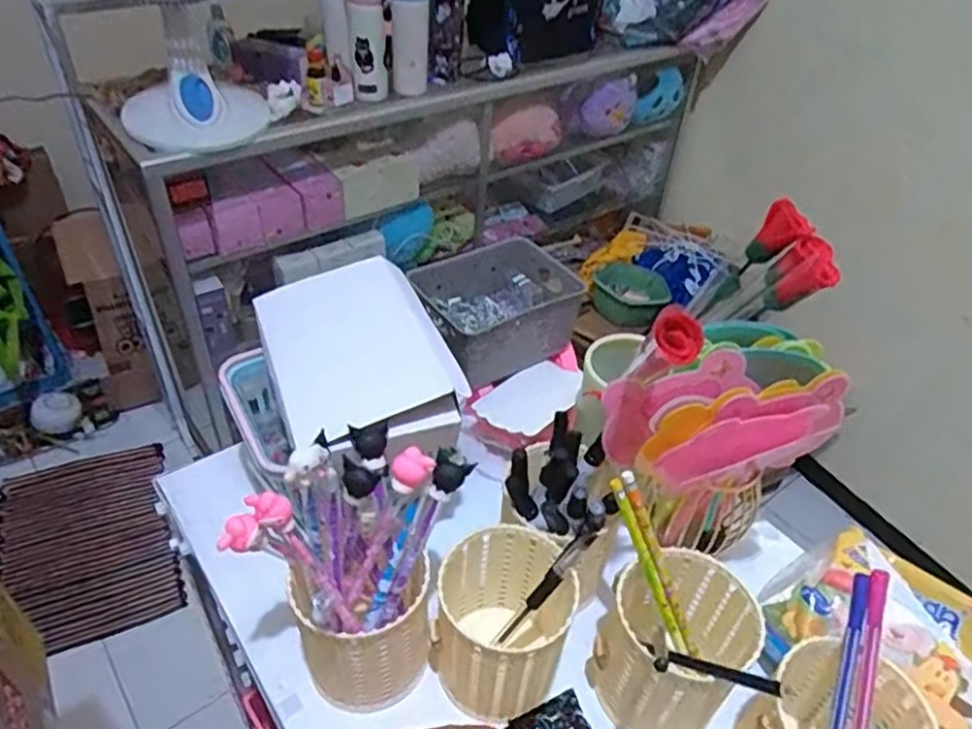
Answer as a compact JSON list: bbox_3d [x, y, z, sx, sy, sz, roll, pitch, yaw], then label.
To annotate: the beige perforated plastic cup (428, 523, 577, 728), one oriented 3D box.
[{"bbox_3d":[0.012,0.168,0.446,0.077,0.096,0.086,15,42,13],"label":"beige perforated plastic cup"}]

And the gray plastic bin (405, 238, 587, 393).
[{"bbox_3d":[0.008,-0.051,0.655,0.132,0.071,0.108,-19,46,-24],"label":"gray plastic bin"}]

